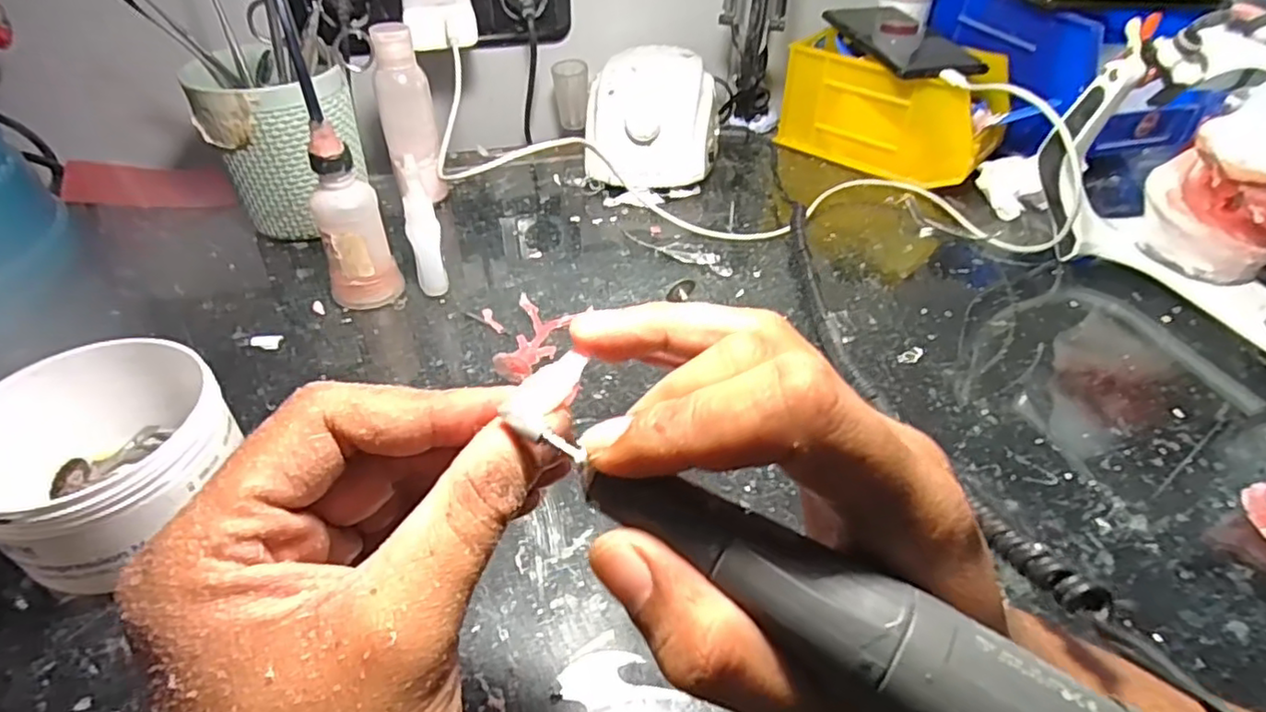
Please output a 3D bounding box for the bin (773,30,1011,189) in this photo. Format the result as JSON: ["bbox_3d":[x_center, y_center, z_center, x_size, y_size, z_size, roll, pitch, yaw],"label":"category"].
[{"bbox_3d":[0.223,-0.213,0.564,0.170,0.087,0.093,29,48,27],"label":"bin"}]

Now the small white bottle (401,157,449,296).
[{"bbox_3d":[-0.129,-0.076,0.400,0.019,0.087,0.018,-9,43,-12],"label":"small white bottle"}]

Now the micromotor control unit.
[{"bbox_3d":[0.018,-0.199,0.548,0.104,0.082,0.124,4,42,3],"label":"micromotor control unit"}]

